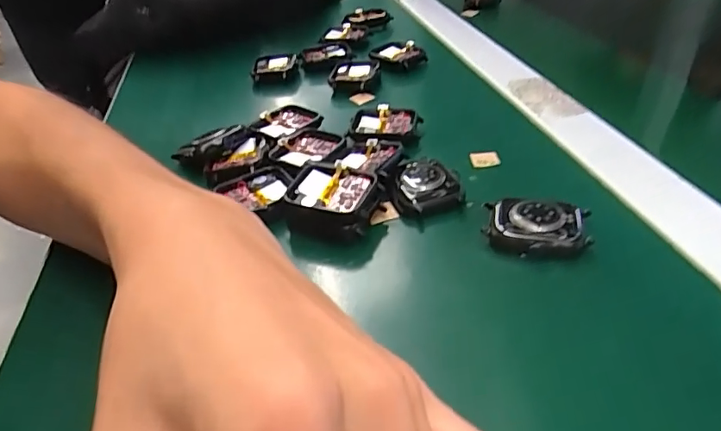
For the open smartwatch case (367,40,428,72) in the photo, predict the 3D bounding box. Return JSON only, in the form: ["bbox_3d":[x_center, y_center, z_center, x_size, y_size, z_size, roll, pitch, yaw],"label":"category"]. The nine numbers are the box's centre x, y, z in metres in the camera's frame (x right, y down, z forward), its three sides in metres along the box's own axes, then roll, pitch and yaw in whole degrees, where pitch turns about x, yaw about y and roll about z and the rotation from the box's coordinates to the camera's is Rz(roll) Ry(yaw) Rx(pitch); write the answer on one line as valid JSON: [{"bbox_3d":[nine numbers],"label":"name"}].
[{"bbox_3d":[0.032,-0.138,0.436,0.036,0.009,0.044,-28,42,-28],"label":"open smartwatch case"}]

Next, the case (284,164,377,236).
[{"bbox_3d":[-0.016,-0.010,0.262,0.044,0.013,0.040,5,37,13],"label":"case"}]

